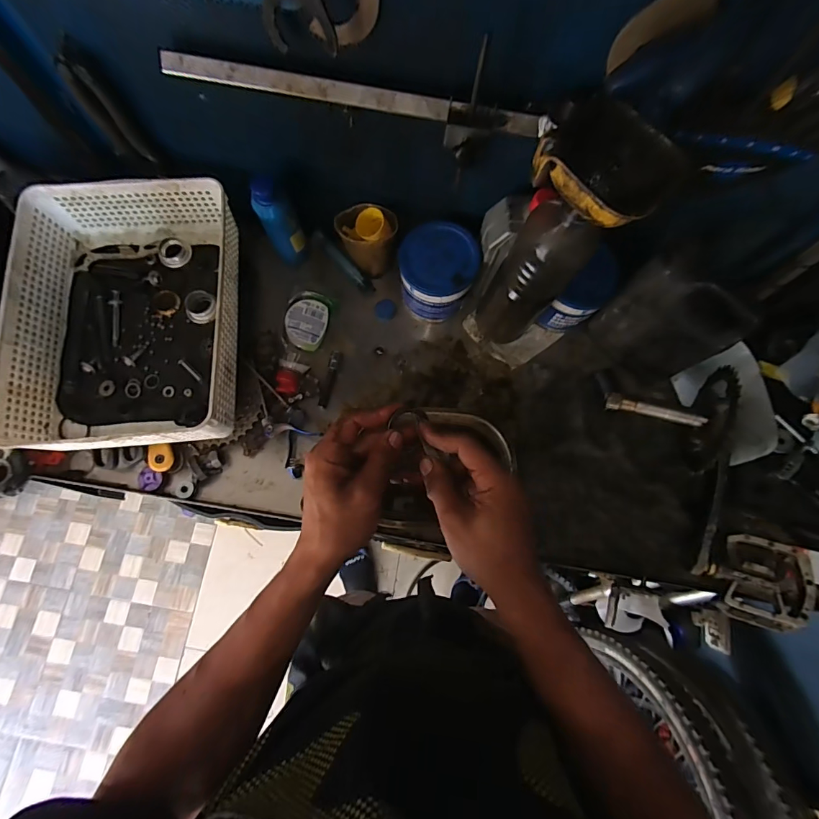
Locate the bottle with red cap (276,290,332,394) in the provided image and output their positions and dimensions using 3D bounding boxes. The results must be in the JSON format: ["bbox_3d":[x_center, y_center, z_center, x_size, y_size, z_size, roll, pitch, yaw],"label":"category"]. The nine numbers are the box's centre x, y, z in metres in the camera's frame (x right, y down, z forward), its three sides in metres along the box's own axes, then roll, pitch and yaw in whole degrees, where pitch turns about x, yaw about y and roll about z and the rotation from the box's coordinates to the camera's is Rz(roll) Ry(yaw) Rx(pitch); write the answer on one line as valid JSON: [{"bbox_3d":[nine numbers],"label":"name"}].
[{"bbox_3d":[-0.156,-0.096,0.587,0.061,0.041,0.151,20,77,4],"label":"bottle with red cap"}]

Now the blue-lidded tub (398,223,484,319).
[{"bbox_3d":[0.038,-0.184,0.584,0.101,0.106,0.092,0,76,-1],"label":"blue-lidded tub"}]

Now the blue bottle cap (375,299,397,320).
[{"bbox_3d":[-0.036,-0.149,0.623,0.031,0.010,0.030,0,76,-1],"label":"blue bottle cap"}]

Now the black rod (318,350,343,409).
[{"bbox_3d":[-0.114,-0.044,0.601,0.015,0.009,0.088,11,76,2],"label":"black rod"}]

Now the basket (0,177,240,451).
[{"bbox_3d":[-0.347,-0.118,0.527,0.243,0.083,0.327,-5,76,-2],"label":"basket"}]

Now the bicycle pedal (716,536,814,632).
[{"bbox_3d":[0.435,0.213,0.516,0.097,0.035,0.102,0,76,-1],"label":"bicycle pedal"}]

